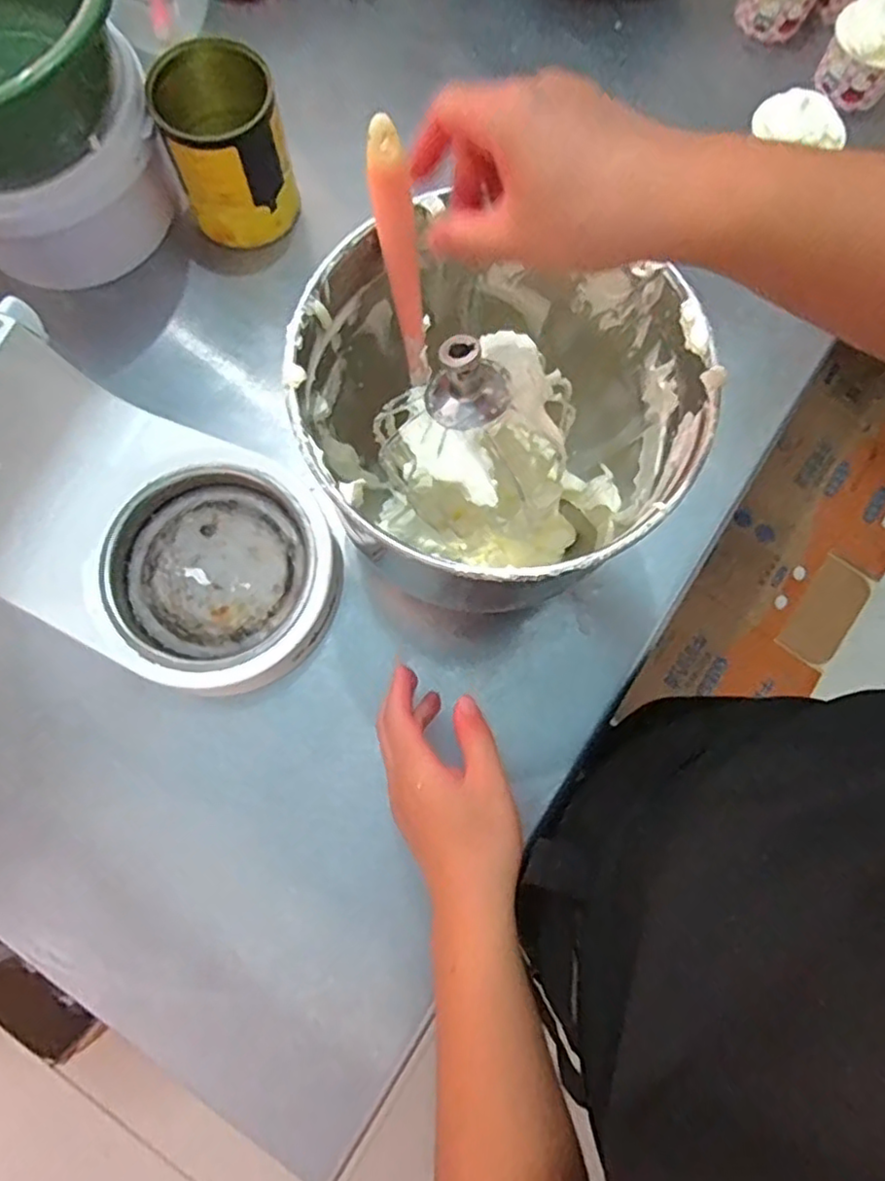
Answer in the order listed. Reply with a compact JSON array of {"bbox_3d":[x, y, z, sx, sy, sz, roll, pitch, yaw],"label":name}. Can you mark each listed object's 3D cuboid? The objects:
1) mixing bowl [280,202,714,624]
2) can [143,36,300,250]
[{"bbox_3d":[0.031,-0.099,0.439,0.223,0.182,0.222,0,77,-2],"label":"mixing bowl"},{"bbox_3d":[-0.180,-0.373,0.560,0.092,0.115,0.086,0,77,-2],"label":"can"}]

